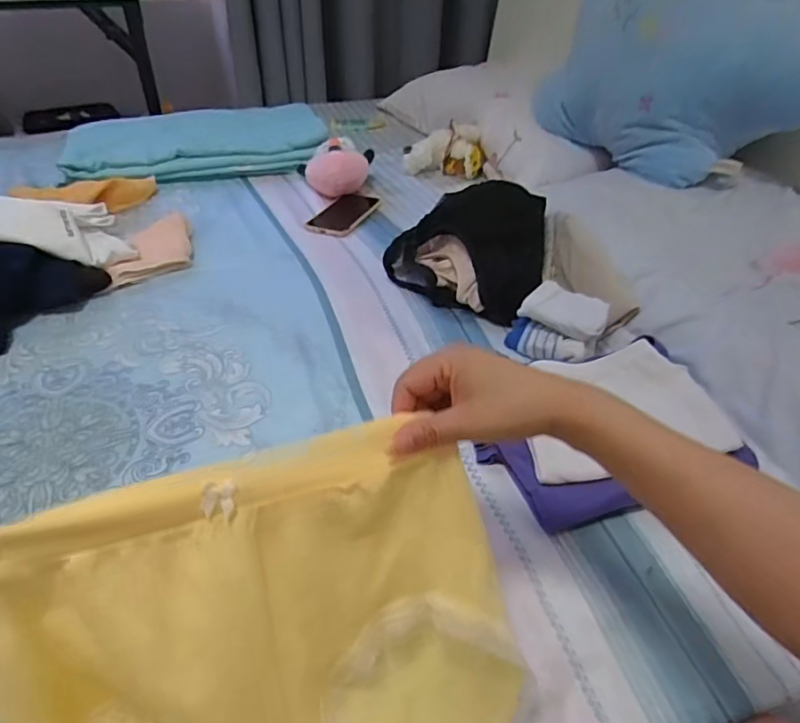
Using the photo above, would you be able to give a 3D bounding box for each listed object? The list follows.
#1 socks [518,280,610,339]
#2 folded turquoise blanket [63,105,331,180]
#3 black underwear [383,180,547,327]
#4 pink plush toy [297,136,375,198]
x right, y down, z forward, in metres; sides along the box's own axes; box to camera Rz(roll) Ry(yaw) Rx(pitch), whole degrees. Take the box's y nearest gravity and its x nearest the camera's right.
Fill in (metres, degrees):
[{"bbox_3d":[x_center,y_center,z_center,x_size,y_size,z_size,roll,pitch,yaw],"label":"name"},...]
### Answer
[{"bbox_3d":[0.199,-0.062,0.677,0.094,0.022,0.059,29,47,29],"label":"socks"},{"bbox_3d":[-0.385,-0.422,1.091,0.480,0.064,0.212,-9,43,-11],"label":"folded turquoise blanket"},{"bbox_3d":[0.094,-0.163,0.779,0.208,0.099,0.197,15,44,15],"label":"black underwear"},{"bbox_3d":[-0.110,-0.359,1.026,0.136,0.070,0.104,-11,43,-13],"label":"pink plush toy"}]

